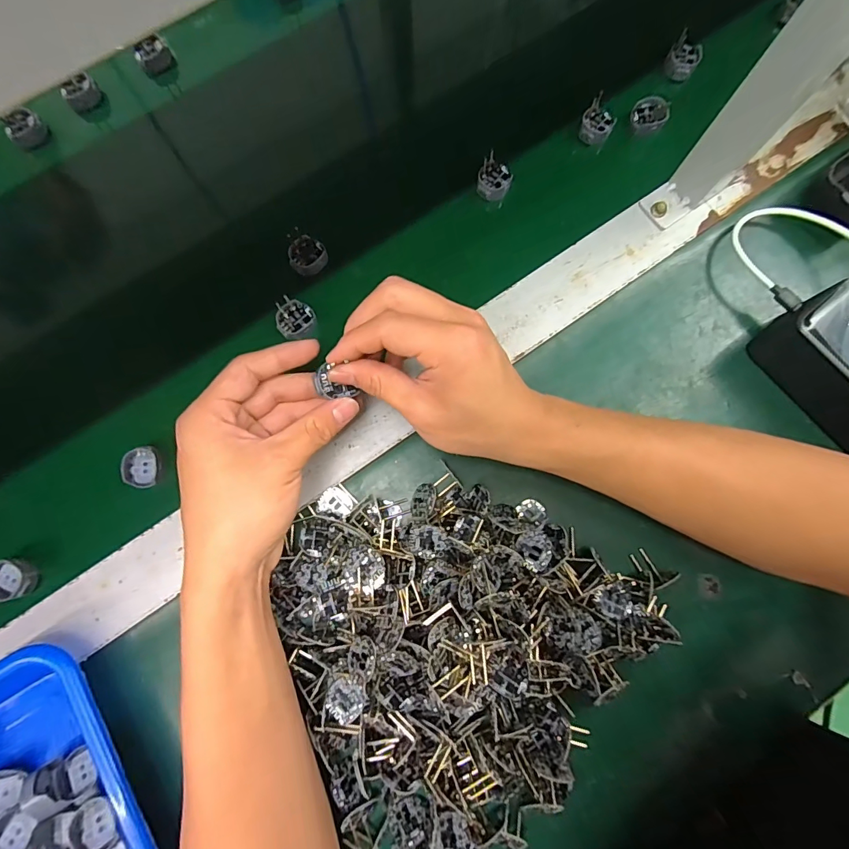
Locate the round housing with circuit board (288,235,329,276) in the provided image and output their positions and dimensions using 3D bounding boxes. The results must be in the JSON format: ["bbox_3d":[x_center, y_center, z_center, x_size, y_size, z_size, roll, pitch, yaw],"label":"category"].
[{"bbox_3d":[-0.092,-0.132,0.346,0.028,0.009,0.028,-36,82,-6],"label":"round housing with circuit board"}]

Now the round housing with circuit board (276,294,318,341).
[{"bbox_3d":[-0.098,-0.079,0.341,0.028,0.017,0.032,-9,80,-1],"label":"round housing with circuit board"}]

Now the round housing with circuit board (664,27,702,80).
[{"bbox_3d":[0.218,-0.309,0.368,0.025,0.023,0.026,0,80,0],"label":"round housing with circuit board"}]

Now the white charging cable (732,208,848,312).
[{"bbox_3d":[0.276,-0.125,0.324,0.089,0.029,0.085,-9,80,-1],"label":"white charging cable"}]

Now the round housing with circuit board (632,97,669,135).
[{"bbox_3d":[0.185,-0.254,0.362,0.028,0.012,0.028,0,80,0],"label":"round housing with circuit board"}]

